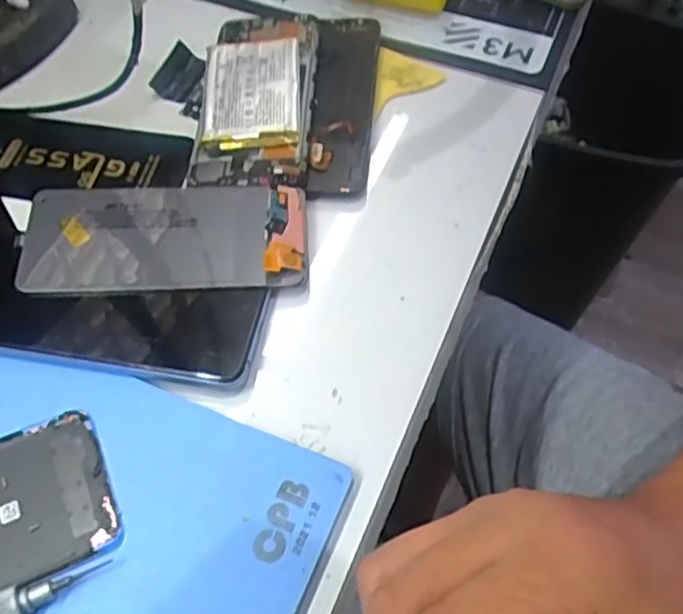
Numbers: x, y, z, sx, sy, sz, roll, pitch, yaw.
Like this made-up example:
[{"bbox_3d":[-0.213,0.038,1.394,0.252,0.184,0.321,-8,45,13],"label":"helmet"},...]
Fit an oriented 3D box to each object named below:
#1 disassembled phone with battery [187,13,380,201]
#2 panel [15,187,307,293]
[{"bbox_3d":[-0.035,-0.143,0.446,0.112,0.021,0.173,3,60,3],"label":"disassembled phone with battery"},{"bbox_3d":[-0.098,-0.042,0.375,0.154,0.009,0.071,-3,59,0],"label":"panel"}]

